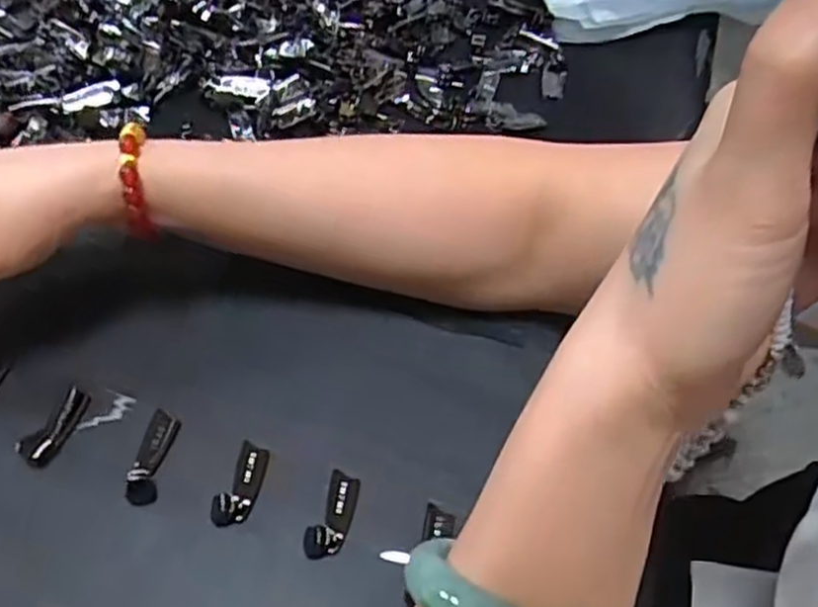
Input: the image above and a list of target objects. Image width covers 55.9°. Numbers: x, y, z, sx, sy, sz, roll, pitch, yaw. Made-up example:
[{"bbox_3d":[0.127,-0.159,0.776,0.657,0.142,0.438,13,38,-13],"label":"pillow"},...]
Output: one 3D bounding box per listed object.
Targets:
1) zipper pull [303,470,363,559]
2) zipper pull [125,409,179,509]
[{"bbox_3d":[-0.031,0.085,0.316,0.015,0.010,0.036,15,55,7],"label":"zipper pull"},{"bbox_3d":[-0.110,0.065,0.329,0.013,0.004,0.041,8,54,2],"label":"zipper pull"}]

